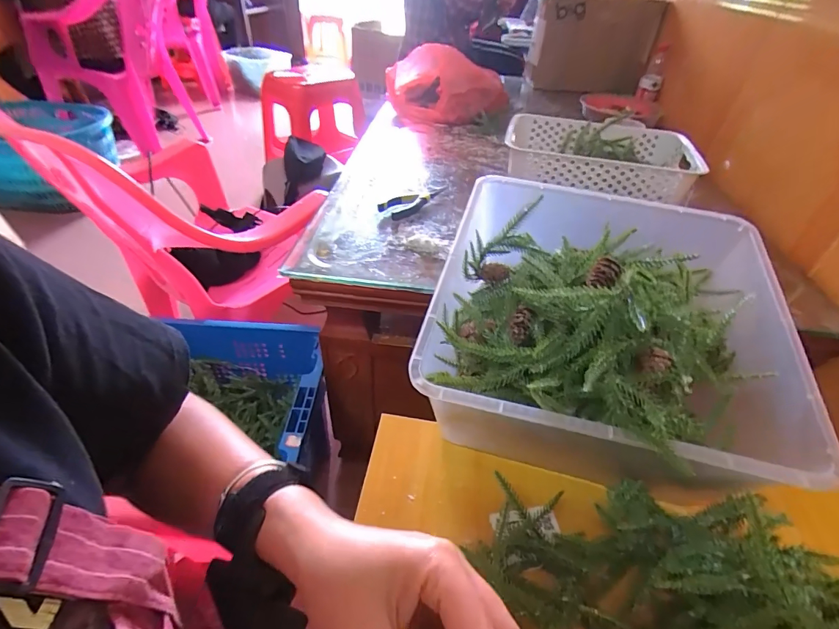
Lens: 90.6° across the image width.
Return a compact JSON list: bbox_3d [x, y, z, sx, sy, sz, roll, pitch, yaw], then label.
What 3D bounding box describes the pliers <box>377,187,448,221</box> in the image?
[{"bbox_3d":[-0.003,-0.210,0.747,0.053,0.016,0.159,29,47,26],"label":"pliers"}]

